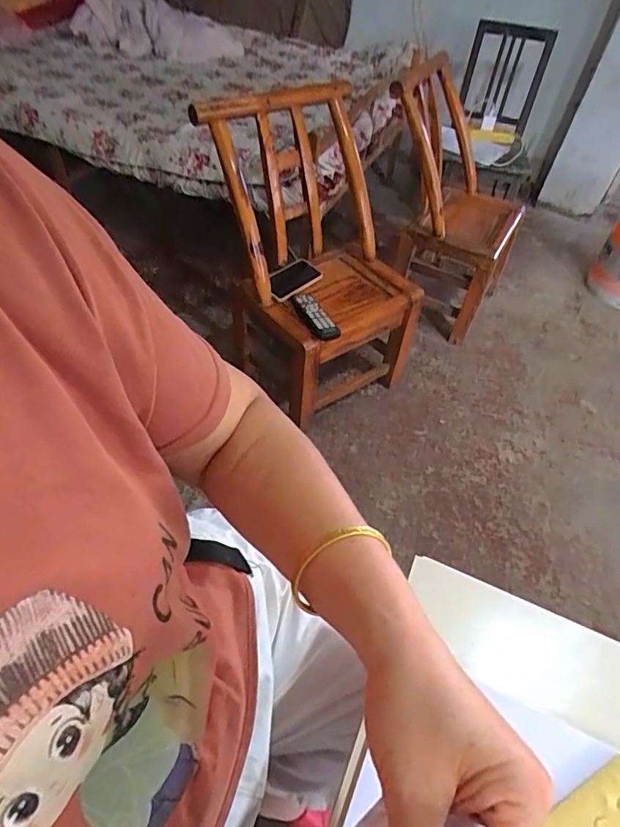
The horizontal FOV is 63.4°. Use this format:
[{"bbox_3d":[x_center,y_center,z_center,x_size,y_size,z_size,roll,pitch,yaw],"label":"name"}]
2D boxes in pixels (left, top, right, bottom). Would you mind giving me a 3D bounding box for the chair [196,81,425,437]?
[{"bbox_3d":[0.040,-0.354,1.264,0.459,0.689,0.423,-27,57,-27],"label":"chair"}]

